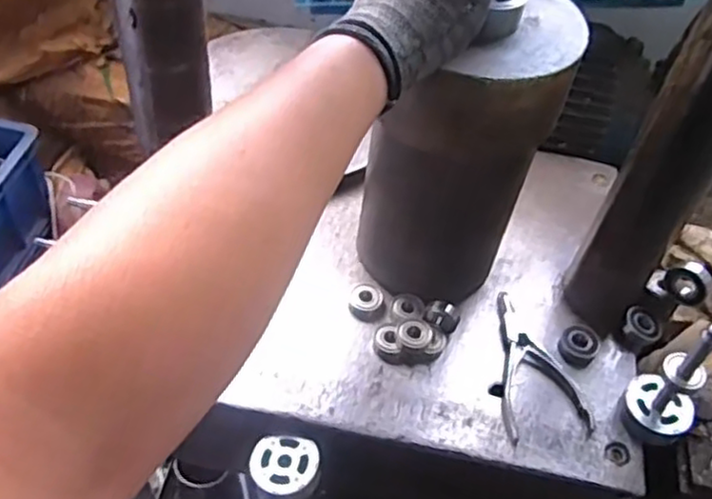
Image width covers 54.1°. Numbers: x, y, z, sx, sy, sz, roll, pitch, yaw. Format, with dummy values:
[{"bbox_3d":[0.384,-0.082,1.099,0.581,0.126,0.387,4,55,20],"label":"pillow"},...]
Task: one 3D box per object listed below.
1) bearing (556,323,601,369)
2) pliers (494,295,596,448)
[{"bbox_3d":[0.195,0.083,0.611,0.032,0.018,0.033,28,52,17],"label":"bearing"},{"bbox_3d":[0.145,0.096,0.591,0.071,0.018,0.131,-7,51,-13],"label":"pliers"}]

